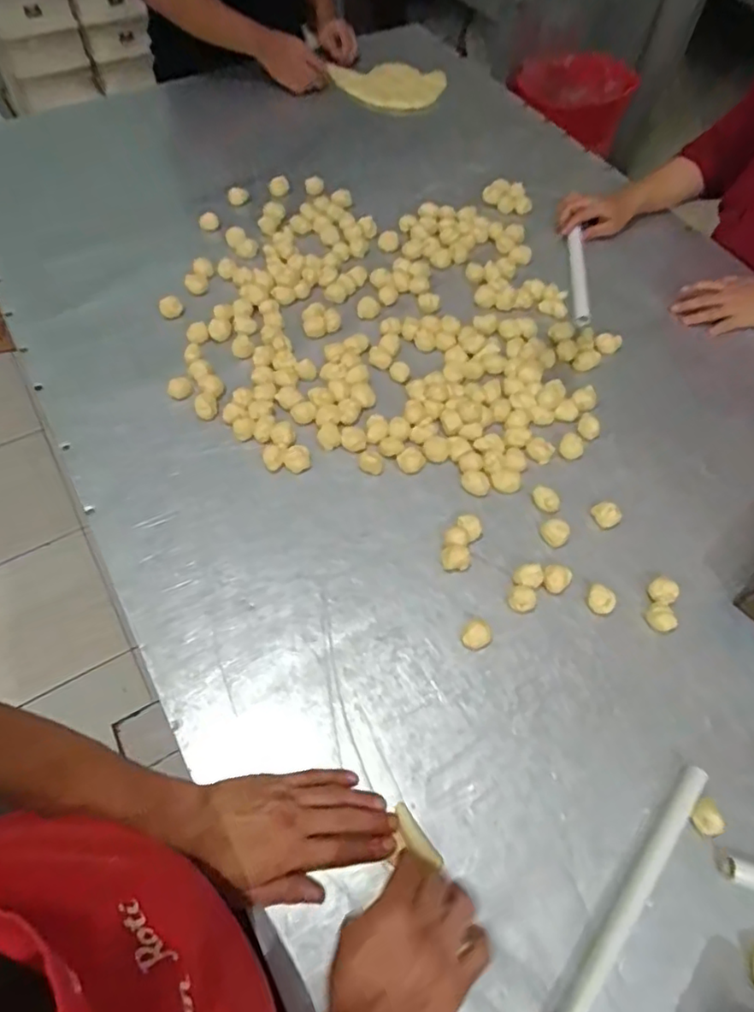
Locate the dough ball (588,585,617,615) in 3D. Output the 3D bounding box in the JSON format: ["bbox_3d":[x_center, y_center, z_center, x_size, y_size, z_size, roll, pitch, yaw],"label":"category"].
[{"bbox_3d":[0.253,0.107,0.665,0.030,0.016,0.032,0,59,-1],"label":"dough ball"}]

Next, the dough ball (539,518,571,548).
[{"bbox_3d":[0.215,0.030,0.704,0.032,0.016,0.032,0,59,-1],"label":"dough ball"}]

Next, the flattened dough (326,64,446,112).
[{"bbox_3d":[0.023,-0.920,1.277,0.224,0.029,0.179,-22,67,-18],"label":"flattened dough"}]

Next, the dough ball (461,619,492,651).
[{"bbox_3d":[0.108,0.141,0.638,0.030,0.018,0.031,0,59,-1],"label":"dough ball"}]

